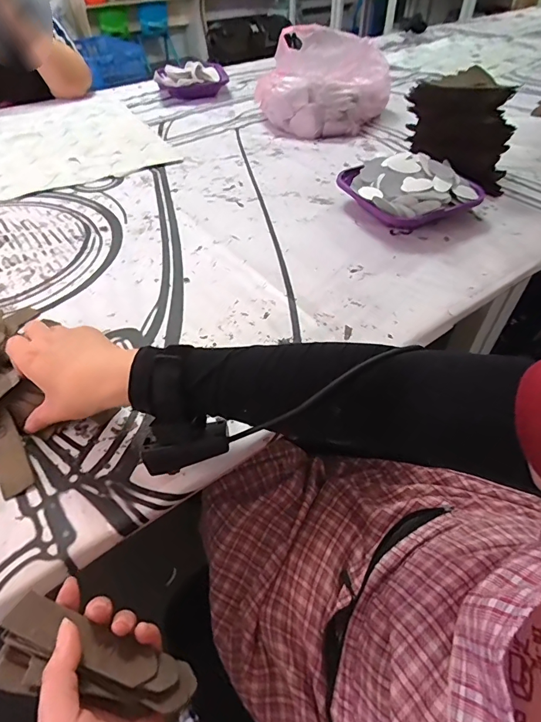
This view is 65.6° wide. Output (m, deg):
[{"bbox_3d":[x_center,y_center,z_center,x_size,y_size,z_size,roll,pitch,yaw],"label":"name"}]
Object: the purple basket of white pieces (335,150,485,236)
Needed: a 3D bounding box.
[{"bbox_3d":[0.227,-0.284,0.698,0.199,0.083,0.167,-24,51,-19],"label":"purple basket of white pieces"}]

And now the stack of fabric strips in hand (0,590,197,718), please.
[{"bbox_3d":[-0.109,0.188,0.265,0.123,0.021,0.047,16,49,-1],"label":"stack of fabric strips in hand"}]

